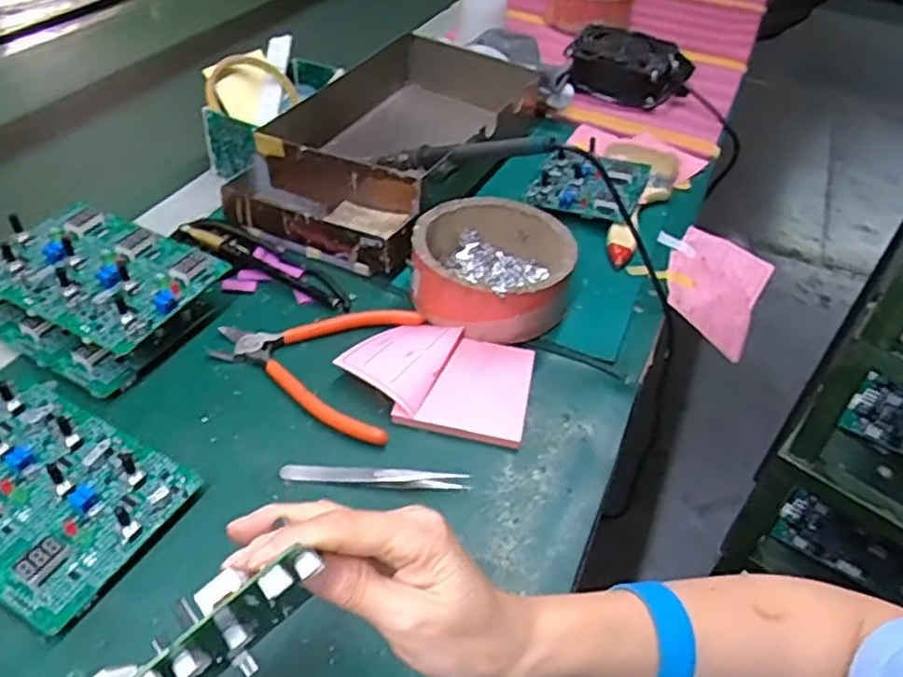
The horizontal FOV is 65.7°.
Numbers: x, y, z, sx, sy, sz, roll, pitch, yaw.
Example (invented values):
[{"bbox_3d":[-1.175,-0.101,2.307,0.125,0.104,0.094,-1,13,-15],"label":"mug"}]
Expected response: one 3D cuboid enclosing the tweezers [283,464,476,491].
[{"bbox_3d":[-0.046,0.083,0.424,0.113,0.015,0.012,5,44,-1],"label":"tweezers"}]

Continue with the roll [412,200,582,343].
[{"bbox_3d":[0.032,-0.056,0.546,0.119,0.053,0.122,3,44,-3],"label":"roll"}]

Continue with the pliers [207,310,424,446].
[{"bbox_3d":[-0.099,0.014,0.492,0.134,0.009,0.123,9,44,3],"label":"pliers"}]

